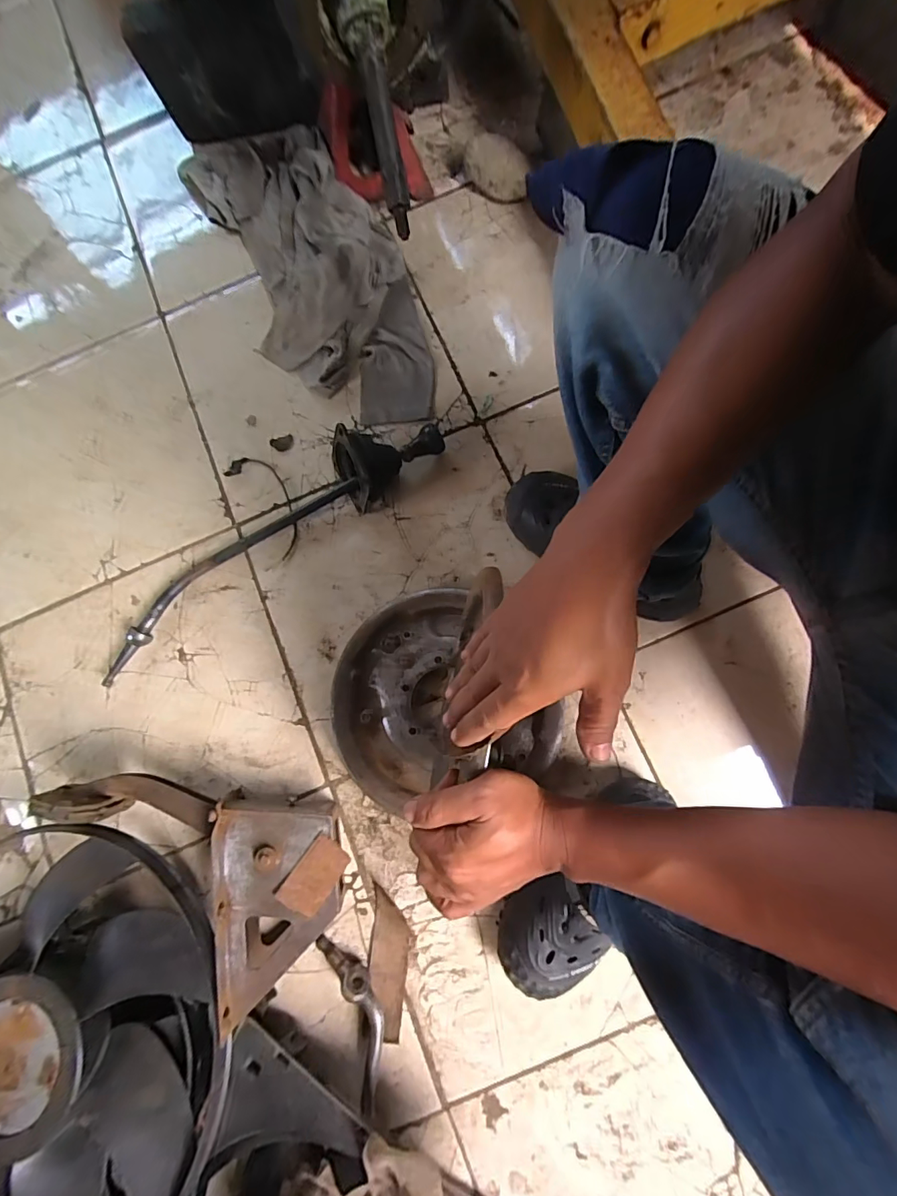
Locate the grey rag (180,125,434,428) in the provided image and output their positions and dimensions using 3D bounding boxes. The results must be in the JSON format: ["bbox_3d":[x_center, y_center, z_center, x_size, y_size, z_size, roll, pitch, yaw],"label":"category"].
[{"bbox_3d":[-0.213,-0.525,0.735,0.257,0.072,0.574,-25,80,-1],"label":"grey rag"}]

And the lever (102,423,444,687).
[{"bbox_3d":[-0.266,-0.089,0.666,0.590,0.091,0.107,-37,83,-5],"label":"lever"}]

